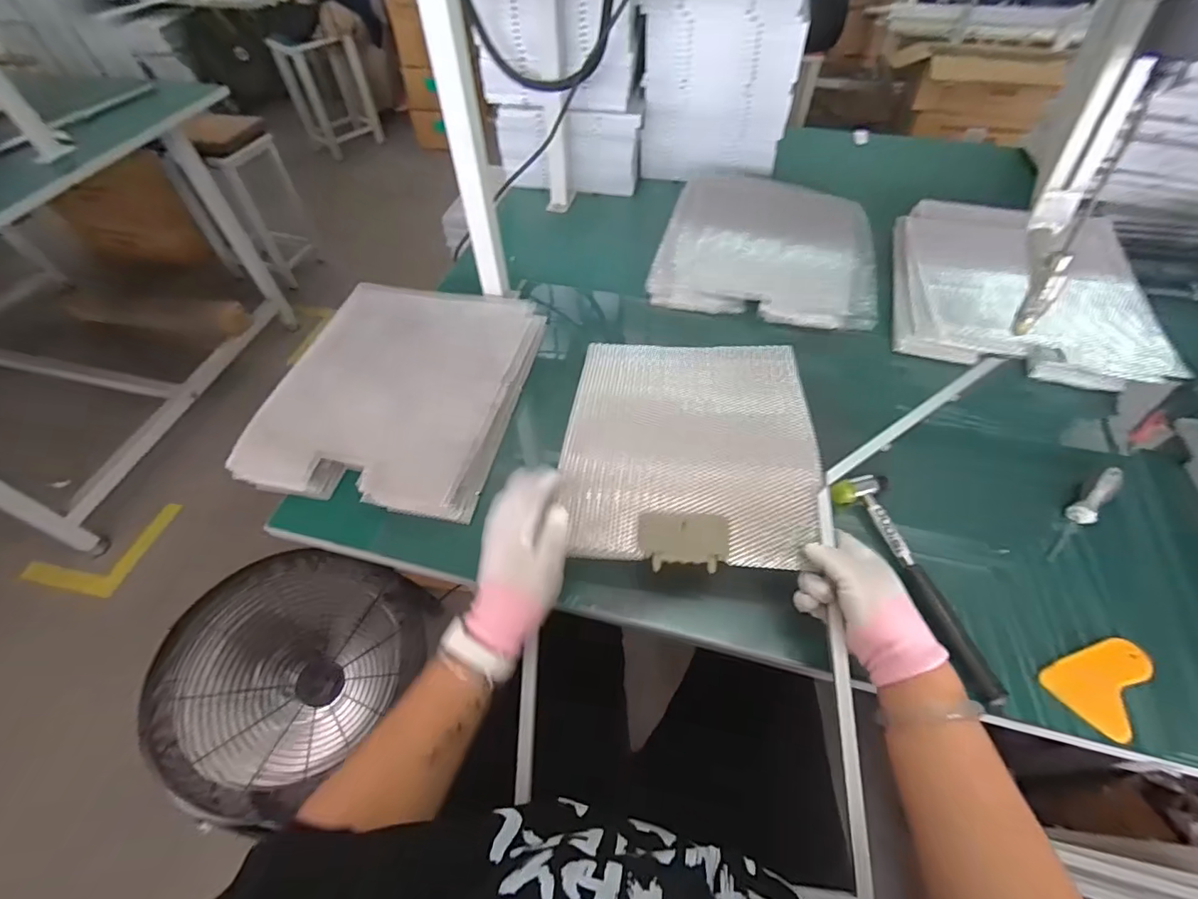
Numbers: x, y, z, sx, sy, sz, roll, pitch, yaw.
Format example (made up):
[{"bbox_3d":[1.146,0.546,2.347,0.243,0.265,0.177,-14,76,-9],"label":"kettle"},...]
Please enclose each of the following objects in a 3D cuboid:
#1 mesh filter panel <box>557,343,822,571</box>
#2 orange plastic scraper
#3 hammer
[{"bbox_3d":[0.100,-0.019,0.588,0.266,0.021,0.319,3,48,7],"label":"mesh filter panel"},{"bbox_3d":[0.470,0.212,0.480,0.073,0.011,0.104,41,63,17],"label":"orange plastic scraper"},{"bbox_3d":[0.334,0.130,0.532,0.056,0.023,0.242,-17,55,-11],"label":"hammer"}]

